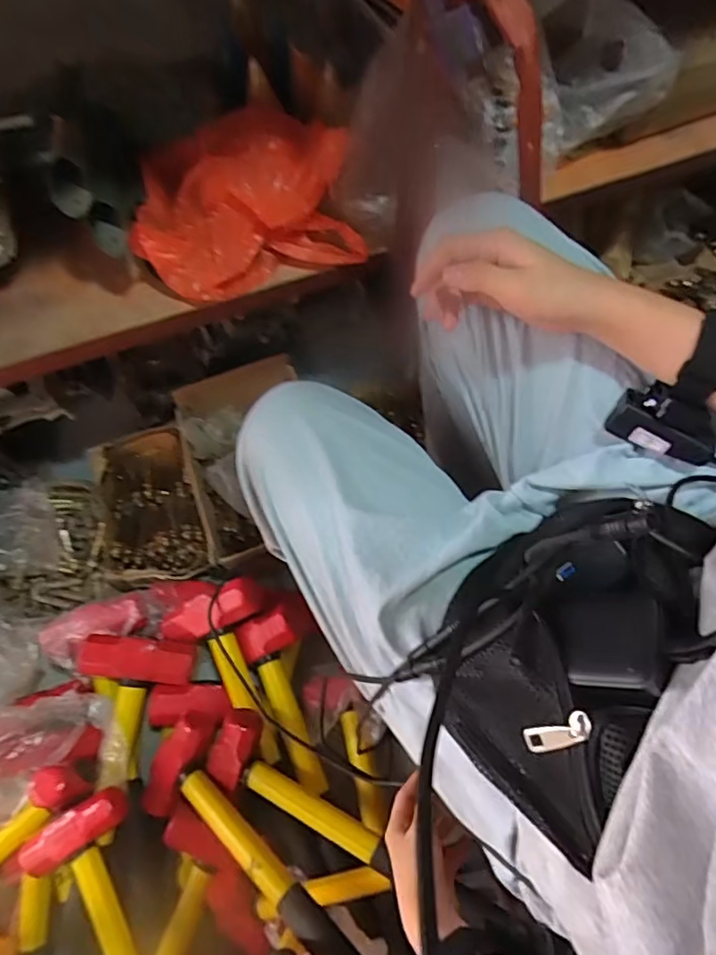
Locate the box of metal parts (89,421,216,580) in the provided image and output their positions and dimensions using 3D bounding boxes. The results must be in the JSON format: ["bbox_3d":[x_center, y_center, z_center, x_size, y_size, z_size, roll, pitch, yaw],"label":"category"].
[{"bbox_3d":[-0.313,0.043,0.859,0.141,0.092,0.245,-12,65,-4],"label":"box of metal parts"}]

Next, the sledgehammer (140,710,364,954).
[{"bbox_3d":[-0.100,0.412,0.600,0.368,0.045,0.109,29,68,34],"label":"sledgehammer"}]

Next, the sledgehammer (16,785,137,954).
[{"bbox_3d":[-0.239,0.501,0.562,0.101,0.059,0.331,-26,67,-10],"label":"sledgehammer"}]

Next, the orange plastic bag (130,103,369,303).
[{"bbox_3d":[-0.128,-0.309,0.638,0.233,0.109,0.142,-17,66,-7],"label":"orange plastic bag"}]

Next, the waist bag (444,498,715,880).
[{"bbox_3d":[0.128,0.089,0.349,0.119,0.091,0.213,26,68,13],"label":"waist bag"}]

